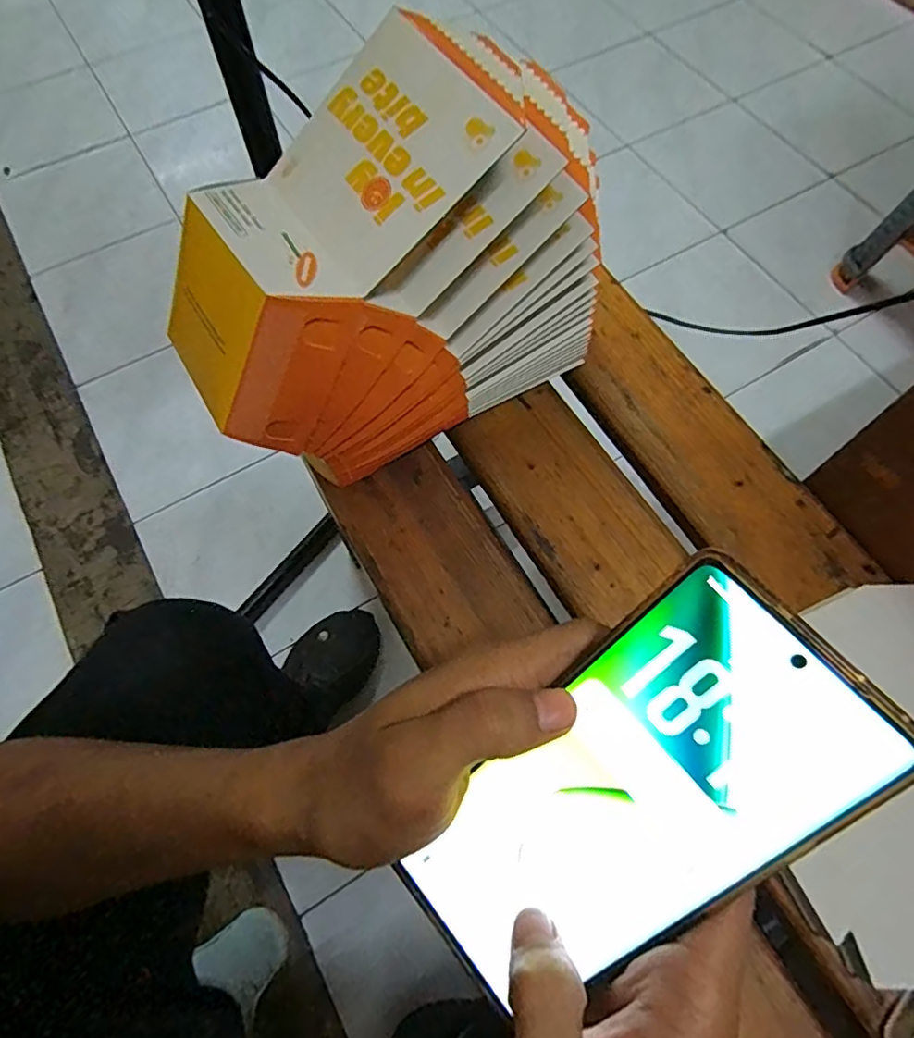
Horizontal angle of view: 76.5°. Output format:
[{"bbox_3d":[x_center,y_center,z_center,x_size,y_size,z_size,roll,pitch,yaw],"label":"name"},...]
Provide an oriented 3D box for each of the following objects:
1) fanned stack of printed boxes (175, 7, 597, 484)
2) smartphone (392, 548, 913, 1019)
[{"bbox_3d":[-0.043,-0.145,0.355,0.251,0.185,0.123,-31,70,-12],"label":"fanned stack of printed boxes"},{"bbox_3d":[0.048,0.089,0.178,0.073,0.013,0.155,46,111,15],"label":"smartphone"}]

